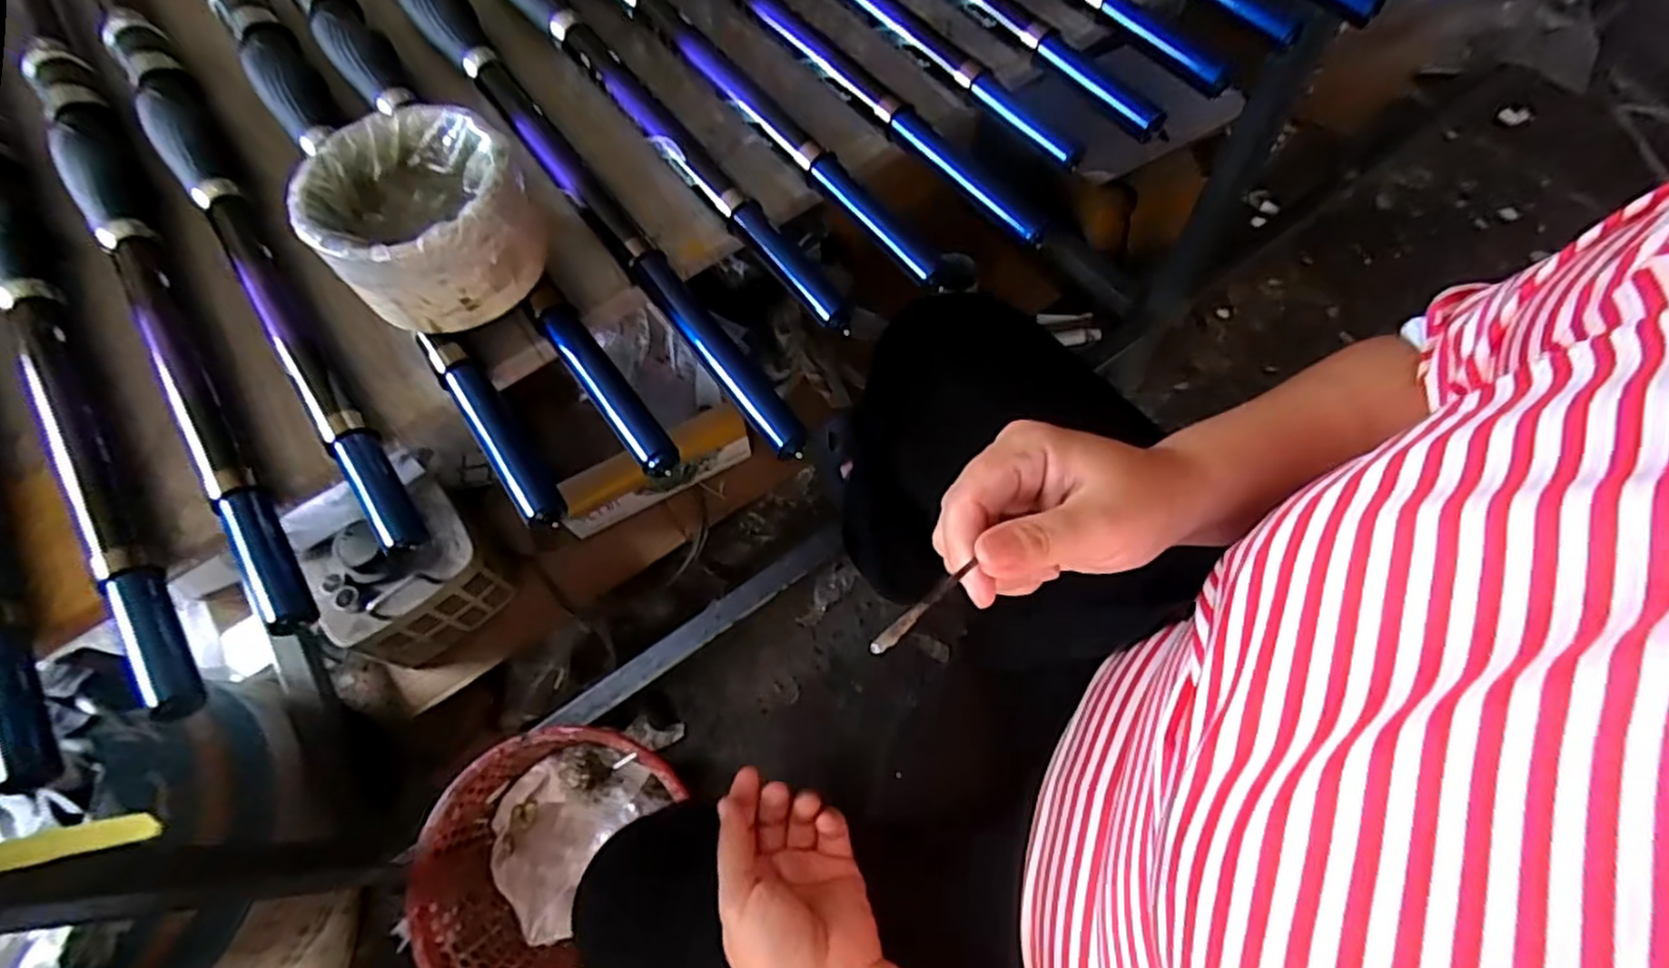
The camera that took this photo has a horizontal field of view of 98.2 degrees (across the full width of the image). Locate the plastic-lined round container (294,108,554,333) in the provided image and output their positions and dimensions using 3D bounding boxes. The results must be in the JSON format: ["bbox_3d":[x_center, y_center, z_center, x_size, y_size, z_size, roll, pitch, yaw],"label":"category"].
[{"bbox_3d":[-0.169,-0.108,0.306,0.079,0.054,0.079,-1,66,3],"label":"plastic-lined round container"}]

